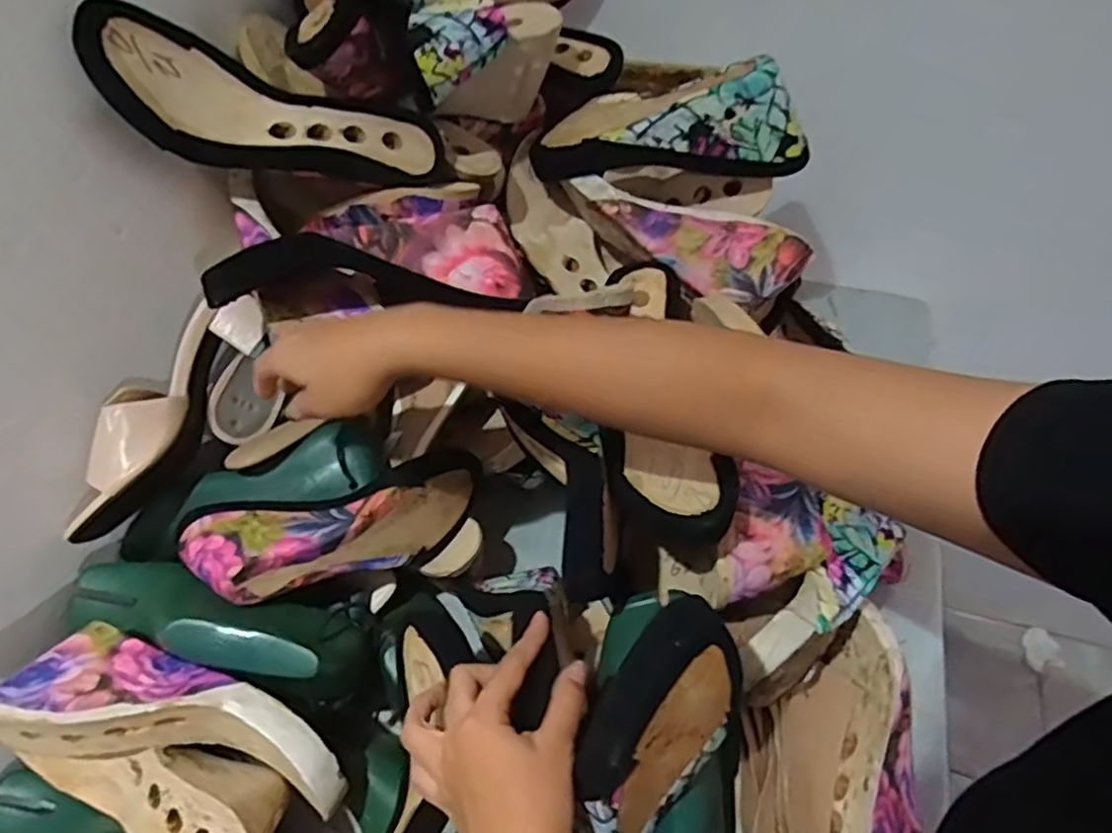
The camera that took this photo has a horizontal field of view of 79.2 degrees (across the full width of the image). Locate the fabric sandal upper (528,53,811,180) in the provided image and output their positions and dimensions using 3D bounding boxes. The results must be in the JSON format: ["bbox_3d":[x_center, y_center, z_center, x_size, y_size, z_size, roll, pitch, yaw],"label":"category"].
[{"bbox_3d":[0.092,-0.242,0.567,0.233,0.088,0.076,13,54,15],"label":"fabric sandal upper"}]

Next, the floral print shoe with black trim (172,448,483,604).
[{"bbox_3d":[-0.165,0.081,0.530,0.229,0.069,0.085,-14,49,-30],"label":"floral print shoe with black trim"}]

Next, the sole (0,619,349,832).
[{"bbox_3d":[-0.249,0.222,0.439,0.205,0.099,0.106,19,56,19],"label":"sole"}]

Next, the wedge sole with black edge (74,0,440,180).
[{"bbox_3d":[-0.212,-0.230,0.509,0.244,0.078,0.068,10,50,-18],"label":"wedge sole with black edge"}]

